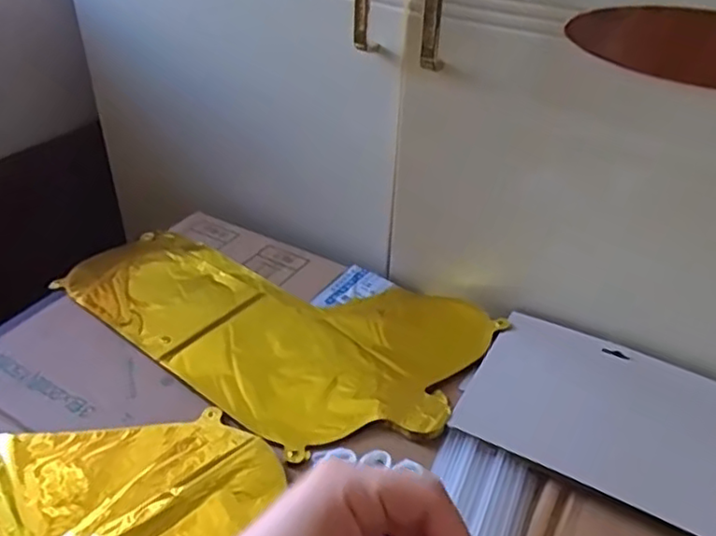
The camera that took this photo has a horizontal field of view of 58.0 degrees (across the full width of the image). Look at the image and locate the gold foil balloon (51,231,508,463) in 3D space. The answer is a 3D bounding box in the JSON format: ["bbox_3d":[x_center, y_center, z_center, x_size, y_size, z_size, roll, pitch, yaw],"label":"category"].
[{"bbox_3d":[-0.082,0.037,0.612,0.387,0.015,0.221,25,42,28],"label":"gold foil balloon"}]

